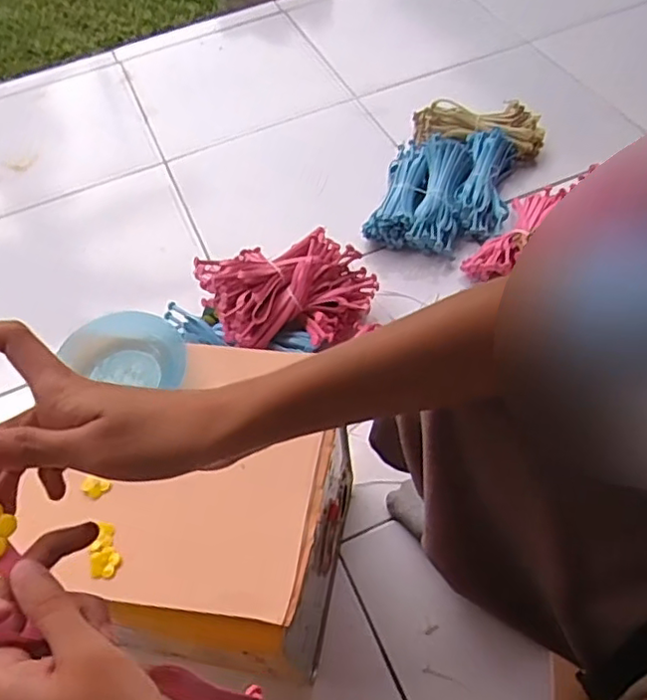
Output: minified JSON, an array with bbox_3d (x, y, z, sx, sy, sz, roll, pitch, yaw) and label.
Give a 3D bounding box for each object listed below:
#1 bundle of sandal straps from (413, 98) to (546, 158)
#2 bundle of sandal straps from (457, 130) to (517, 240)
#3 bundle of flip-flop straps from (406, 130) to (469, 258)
[{"bbox_3d":[0.270,-0.385,1.110,0.229,0.084,0.076,13,57,14],"label":"bundle of sandal straps"},{"bbox_3d":[0.263,-0.271,1.014,0.080,0.044,0.203,12,67,11],"label":"bundle of sandal straps"},{"bbox_3d":[0.186,-0.252,0.996,0.077,0.038,0.206,9,69,9],"label":"bundle of flip-flop straps"}]

